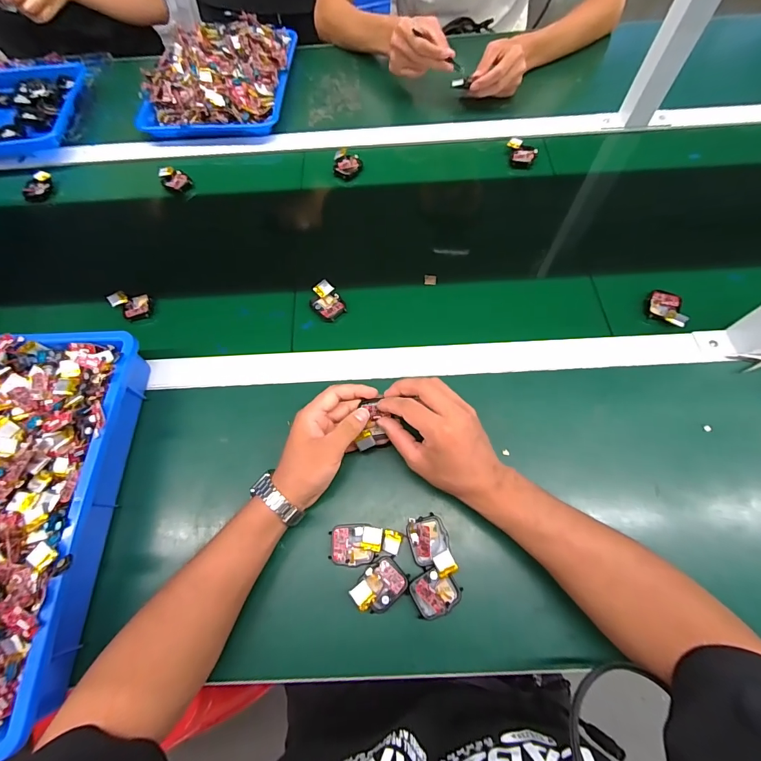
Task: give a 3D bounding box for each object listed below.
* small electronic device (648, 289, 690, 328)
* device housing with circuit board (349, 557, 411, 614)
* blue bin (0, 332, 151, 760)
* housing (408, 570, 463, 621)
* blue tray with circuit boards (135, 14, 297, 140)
[{"bbox_3d":[0.368,-0.094,0.486,0.037,0.022,0.059,13,67,9],"label":"small electronic device"},{"bbox_3d":[-0.001,0.199,0.366,0.051,0.015,0.040,-34,68,-11],"label":"device housing with circuit board"},{"bbox_3d":[-0.398,0.126,0.379,0.245,0.087,0.375,-2,66,2],"label":"blue bin"},{"bbox_3d":[0.053,0.206,0.370,0.045,0.014,0.036,-28,67,-9],"label":"housing"},{"bbox_3d":[-0.291,-0.564,0.698,0.241,0.077,0.296,4,66,5],"label":"blue tray with circuit boards"}]

